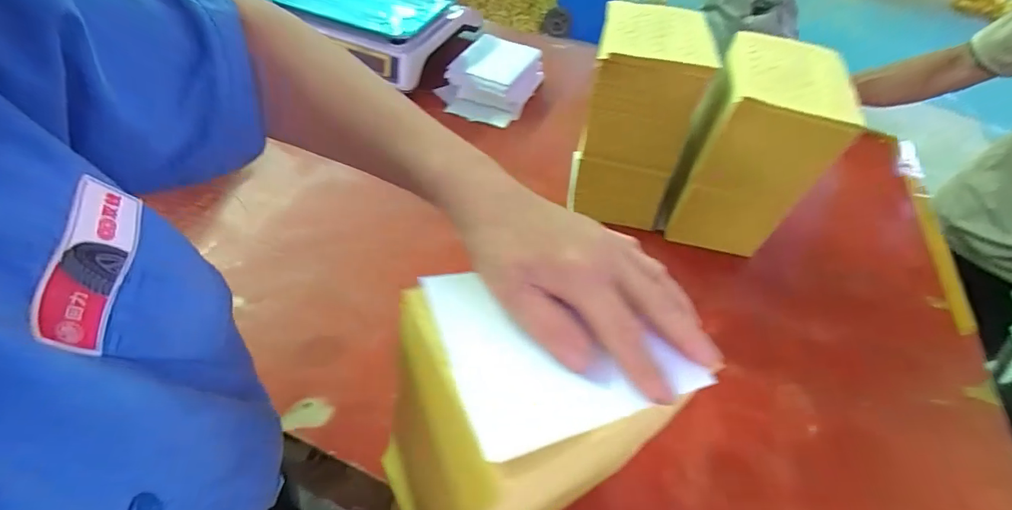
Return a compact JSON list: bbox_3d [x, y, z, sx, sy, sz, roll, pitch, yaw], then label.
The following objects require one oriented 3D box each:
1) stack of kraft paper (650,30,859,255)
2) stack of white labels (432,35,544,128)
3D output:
[{"bbox_3d":[0.292,-0.118,0.551,0.125,0.230,0.149,18,50,9],"label":"stack of kraft paper"},{"bbox_3d":[-0.021,-0.326,0.814,0.150,0.071,0.162,18,52,8],"label":"stack of white labels"}]

